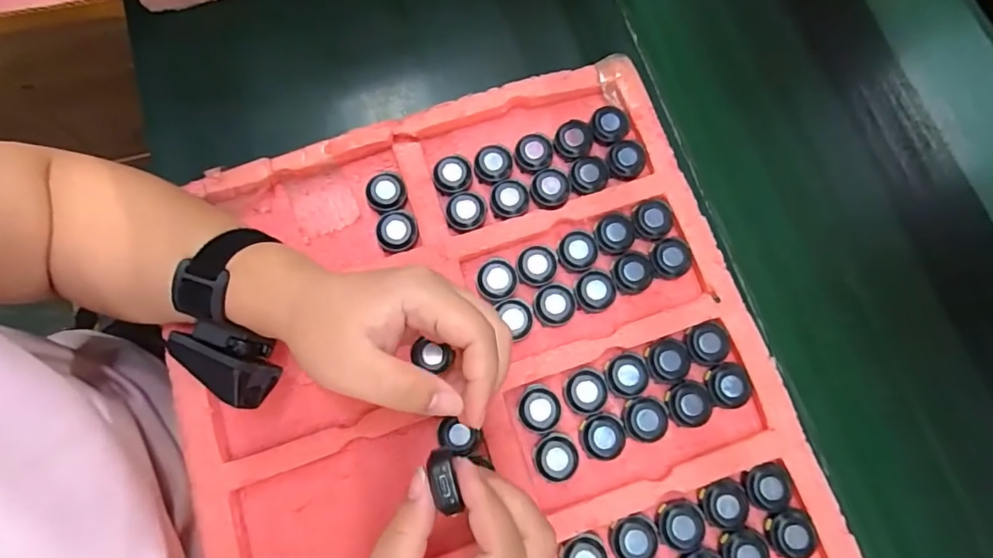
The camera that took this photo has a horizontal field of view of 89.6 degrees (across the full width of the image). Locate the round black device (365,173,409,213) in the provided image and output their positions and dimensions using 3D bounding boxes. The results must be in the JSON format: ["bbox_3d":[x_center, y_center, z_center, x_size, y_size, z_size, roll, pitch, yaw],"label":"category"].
[{"bbox_3d":[-0.080,-0.063,0.362,0.029,0.010,0.028,0,78,1],"label":"round black device"}]

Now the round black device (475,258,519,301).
[{"bbox_3d":[0.001,0.000,0.348,0.029,0.013,0.029,1,75,-5],"label":"round black device"}]

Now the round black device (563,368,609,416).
[{"bbox_3d":[0.061,0.076,0.339,0.028,0.009,0.029,1,75,-5],"label":"round black device"}]

